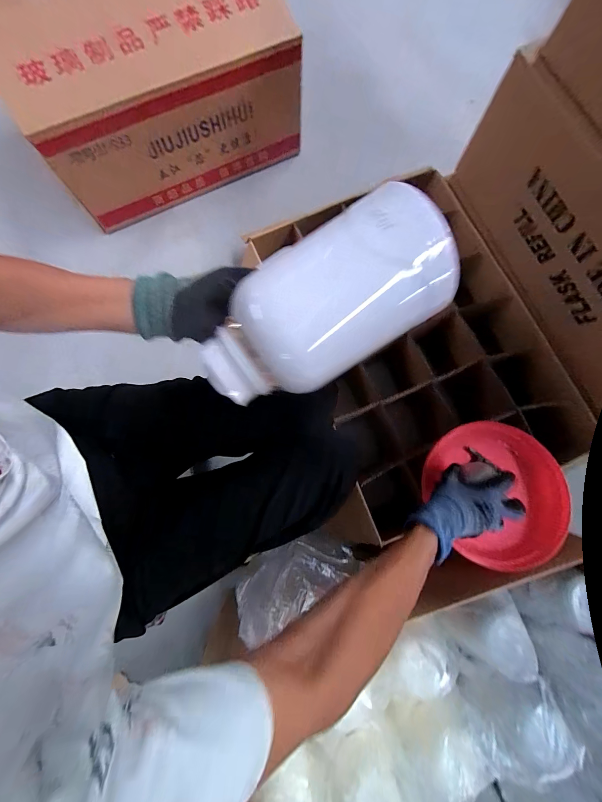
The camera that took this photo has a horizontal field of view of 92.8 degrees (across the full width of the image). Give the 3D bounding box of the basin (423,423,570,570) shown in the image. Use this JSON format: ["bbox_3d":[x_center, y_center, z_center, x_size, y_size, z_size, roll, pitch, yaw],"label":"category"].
[{"bbox_3d":[0.330,0.150,0.493,0.213,0.067,0.220,0,79,0],"label":"basin"}]

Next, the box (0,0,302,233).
[{"bbox_3d":[-0.408,-0.902,0.796,0.677,0.294,0.493,-28,81,-6],"label":"box"}]

